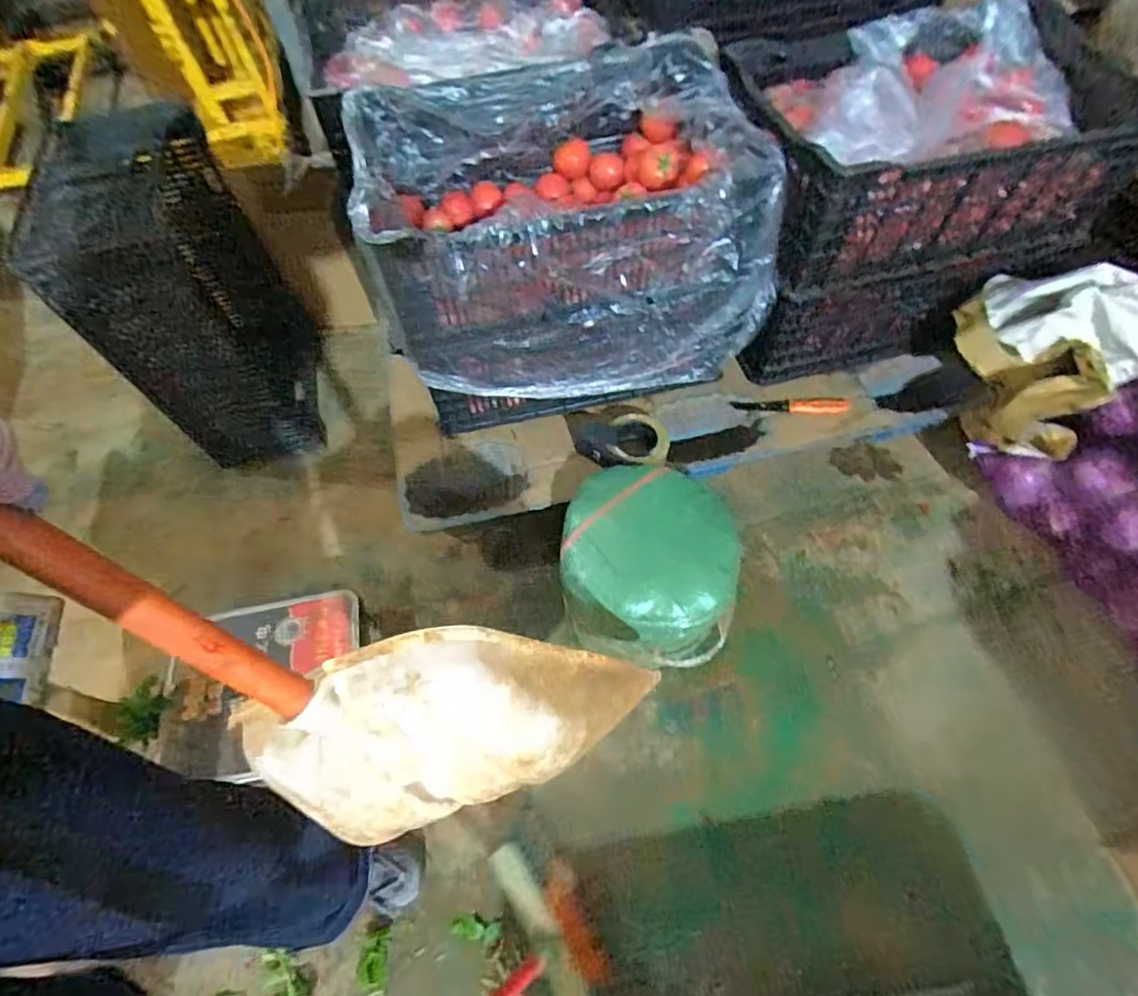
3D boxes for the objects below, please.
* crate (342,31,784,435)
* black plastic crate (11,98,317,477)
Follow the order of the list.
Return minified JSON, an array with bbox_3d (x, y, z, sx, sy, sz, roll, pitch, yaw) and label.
[{"bbox_3d":[-0.014,-0.458,1.105,0.646,0.440,0.430,-12,61,-4],"label":"crate"},{"bbox_3d":[-0.774,-0.414,1.275,0.280,0.595,0.440,-16,61,-6],"label":"black plastic crate"}]

